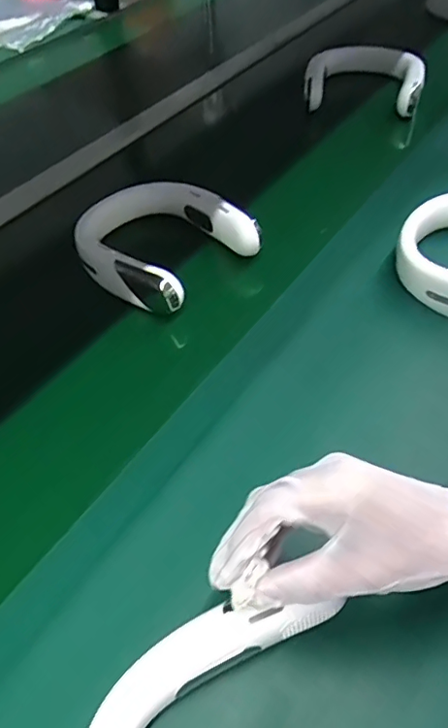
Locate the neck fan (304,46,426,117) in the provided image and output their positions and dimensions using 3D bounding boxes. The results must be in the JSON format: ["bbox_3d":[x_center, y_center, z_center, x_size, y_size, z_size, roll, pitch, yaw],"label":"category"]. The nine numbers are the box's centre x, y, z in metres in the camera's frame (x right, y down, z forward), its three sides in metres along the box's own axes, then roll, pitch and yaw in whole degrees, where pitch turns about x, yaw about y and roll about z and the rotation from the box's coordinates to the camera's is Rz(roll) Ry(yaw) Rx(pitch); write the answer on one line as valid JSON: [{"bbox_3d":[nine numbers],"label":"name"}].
[{"bbox_3d":[0.249,-0.519,0.961,0.202,0.050,0.211,5,50,8],"label":"neck fan"}]

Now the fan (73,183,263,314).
[{"bbox_3d":[-0.077,-0.153,0.652,0.196,0.040,0.178,35,60,29],"label":"fan"}]

